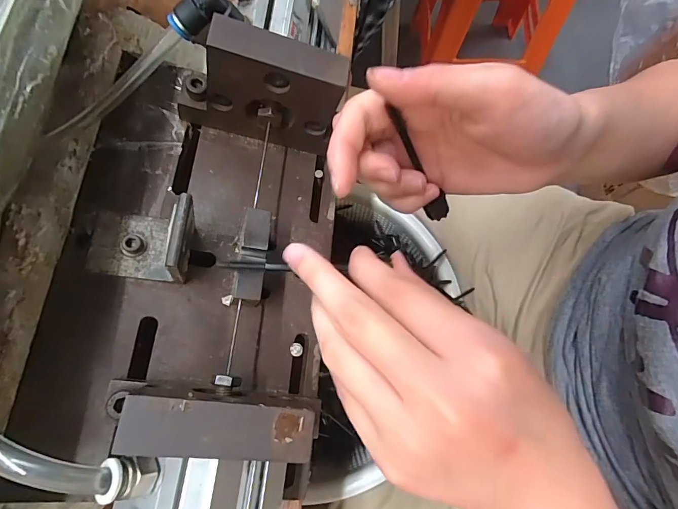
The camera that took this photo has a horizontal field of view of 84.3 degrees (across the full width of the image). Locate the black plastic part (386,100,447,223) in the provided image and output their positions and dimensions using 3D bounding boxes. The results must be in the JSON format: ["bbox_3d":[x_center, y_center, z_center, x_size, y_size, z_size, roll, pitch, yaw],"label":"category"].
[{"bbox_3d":[0.044,-0.046,0.204,0.009,0.077,0.010,23,71,46],"label":"black plastic part"}]

